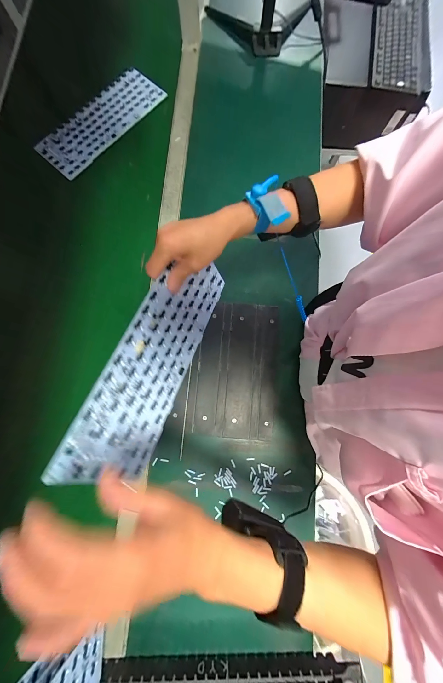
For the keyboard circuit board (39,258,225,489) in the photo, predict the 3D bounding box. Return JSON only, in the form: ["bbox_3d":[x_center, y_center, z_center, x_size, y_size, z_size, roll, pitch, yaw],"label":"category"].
[{"bbox_3d":[-0.075,0.014,0.297,0.005,0.118,0.297,10,67,30],"label":"keyboard circuit board"}]

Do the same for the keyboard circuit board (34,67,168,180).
[{"bbox_3d":[-0.275,-0.506,0.544,0.122,0.013,0.300,42,83,8],"label":"keyboard circuit board"}]

